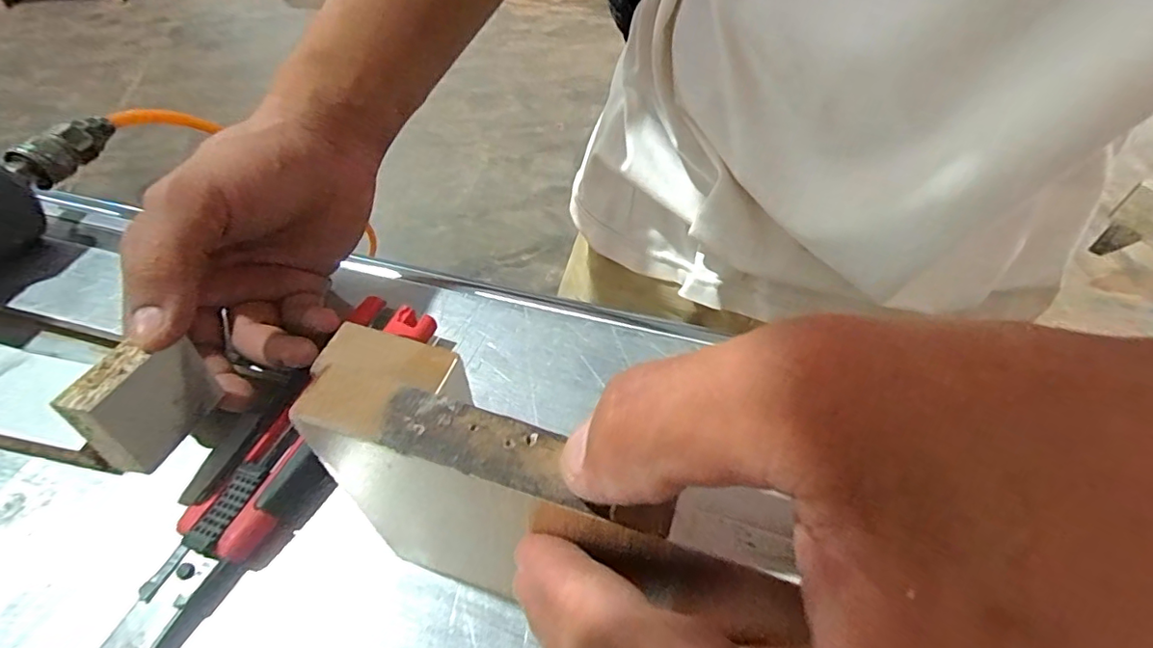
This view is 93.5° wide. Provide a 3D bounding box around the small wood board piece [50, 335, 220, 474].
[{"bbox_3d":[-0.157,0.028,0.195,0.016,0.036,0.039,15,50,12],"label":"small wood board piece"}]

